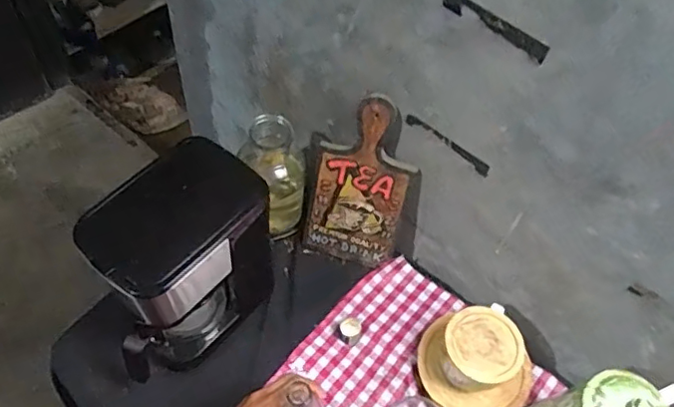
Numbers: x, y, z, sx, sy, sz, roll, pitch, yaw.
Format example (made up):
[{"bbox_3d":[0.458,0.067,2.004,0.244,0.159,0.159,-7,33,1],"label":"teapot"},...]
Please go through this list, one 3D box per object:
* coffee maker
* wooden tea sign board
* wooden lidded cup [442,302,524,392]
[{"bbox_3d":[-0.194,0.076,0.722,0.133,0.254,0.196,35,59,19],"label":"coffee maker"},{"bbox_3d":[0.035,-0.024,0.815,0.138,0.275,0.015,17,38,6],"label":"wooden tea sign board"},{"bbox_3d":[0.186,0.196,0.758,0.100,0.086,0.109,10,55,3],"label":"wooden lidded cup"}]

